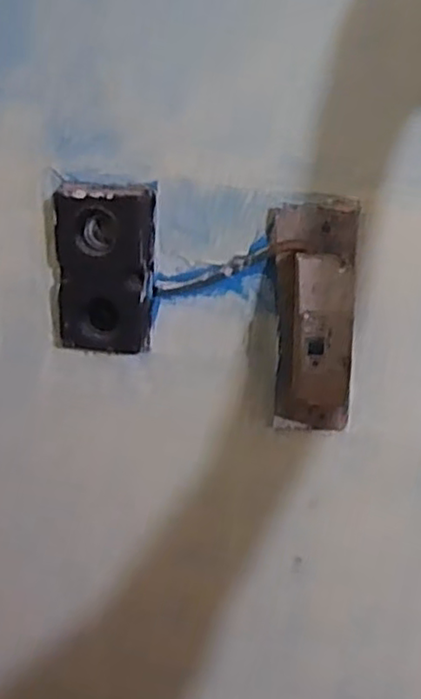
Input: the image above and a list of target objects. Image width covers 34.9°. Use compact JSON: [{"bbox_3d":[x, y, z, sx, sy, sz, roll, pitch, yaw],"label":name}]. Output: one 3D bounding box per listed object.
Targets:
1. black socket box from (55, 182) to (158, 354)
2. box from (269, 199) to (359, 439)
[{"bbox_3d":[-0.088,-0.065,0.563,0.078,0.137,0.042,11,19,14],"label":"black socket box"},{"bbox_3d":[0.079,-0.018,0.526,0.082,0.185,0.096,8,19,7],"label":"box"}]

